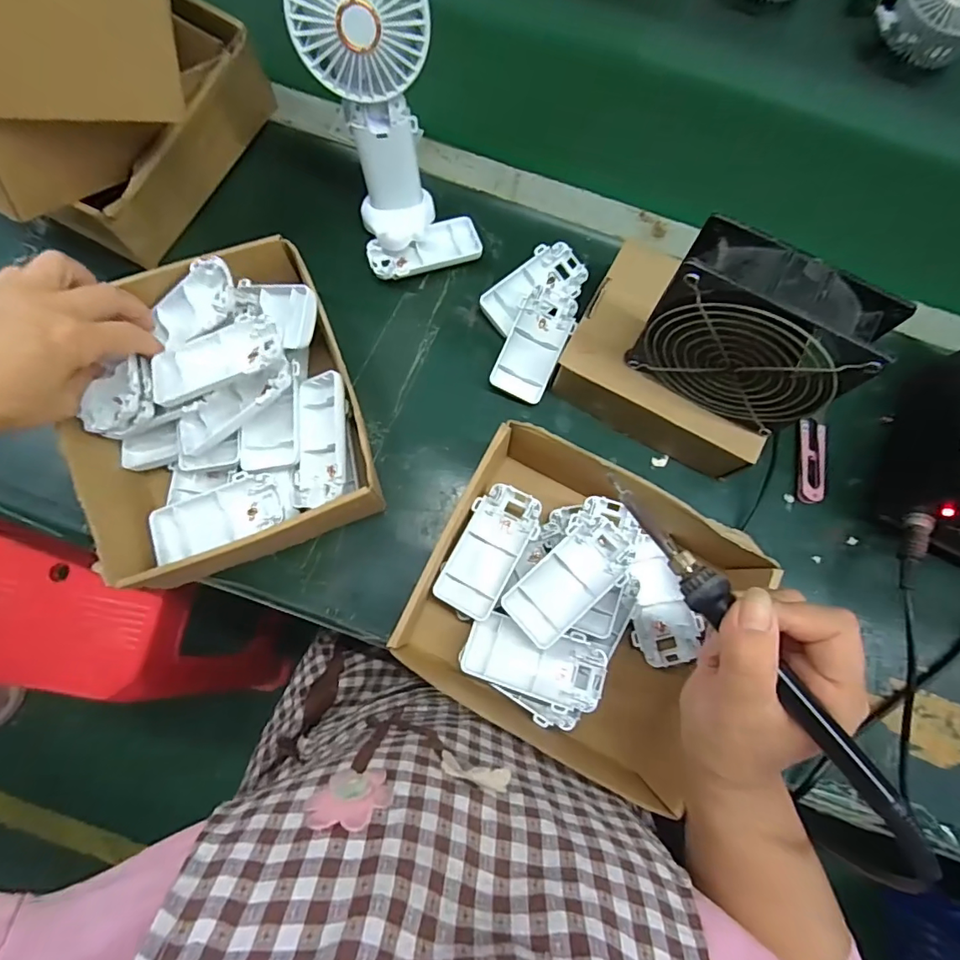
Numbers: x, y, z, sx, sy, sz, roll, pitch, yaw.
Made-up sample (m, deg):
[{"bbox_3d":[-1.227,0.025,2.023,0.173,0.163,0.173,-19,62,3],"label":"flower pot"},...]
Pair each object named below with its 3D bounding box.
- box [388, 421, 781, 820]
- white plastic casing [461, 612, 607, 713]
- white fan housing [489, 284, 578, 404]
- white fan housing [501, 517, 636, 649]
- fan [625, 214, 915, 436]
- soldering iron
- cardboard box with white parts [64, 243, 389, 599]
[{"bbox_3d":[0.069,0.090,0.367,0.204,0.075,0.183,29,77,3],"label":"box"},{"bbox_3d":[0.038,0.126,0.360,0.094,0.019,0.046,13,79,14],"label":"white plastic casing"},{"bbox_3d":[0.046,-0.112,0.433,0.047,0.019,0.095,22,77,1],"label":"white fan housing"},{"bbox_3d":[0.064,0.068,0.356,0.048,0.012,0.096,43,78,6],"label":"white fan housing"},{"bbox_3d":[0.169,-0.090,0.330,0.121,0.117,0.047,28,77,3],"label":"fan"},{"bbox_3d":[0.127,0.084,0.246,0.025,0.025,0.209,-31,69,-6],"label":"soldering iron"},{"bbox_3d":[-0.188,-0.048,0.386,0.181,0.076,0.211,-21,80,-8],"label":"cardboard box with white parts"}]

